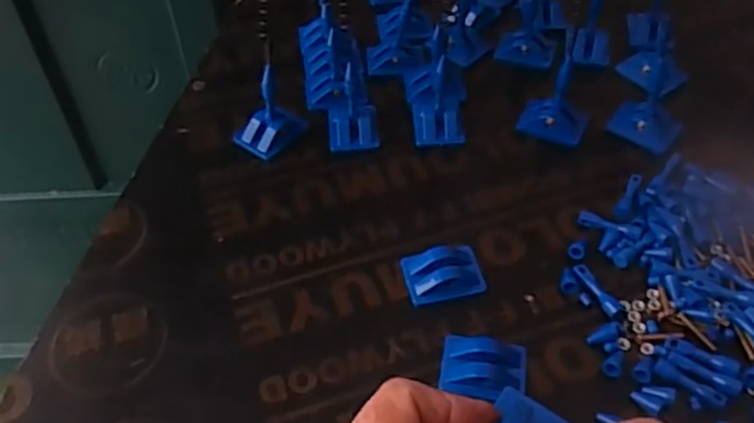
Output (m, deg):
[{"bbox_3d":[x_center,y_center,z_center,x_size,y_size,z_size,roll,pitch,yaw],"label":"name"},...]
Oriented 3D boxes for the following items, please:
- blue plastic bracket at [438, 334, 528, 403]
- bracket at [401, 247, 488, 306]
[{"bbox_3d":[0.056,0.082,0.371,0.043,0.011,0.034,6,50,8],"label":"blue plastic bracket"},{"bbox_3d":[0.038,0.035,0.410,0.044,0.007,0.035,-11,50,-6],"label":"bracket"}]

